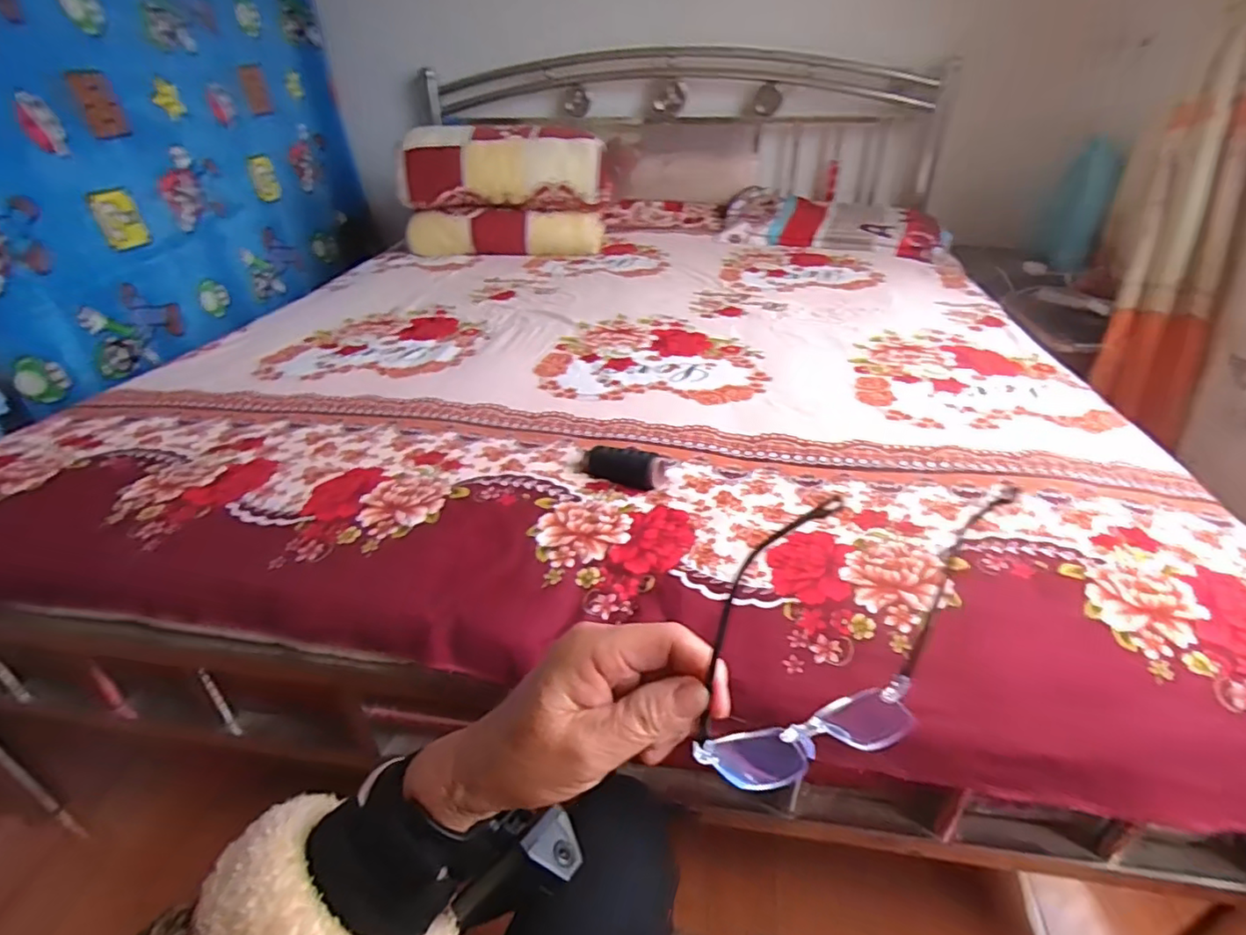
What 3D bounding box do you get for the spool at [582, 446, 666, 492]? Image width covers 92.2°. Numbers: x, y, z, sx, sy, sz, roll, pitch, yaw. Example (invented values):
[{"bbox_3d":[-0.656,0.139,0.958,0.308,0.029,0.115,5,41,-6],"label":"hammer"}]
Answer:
[{"bbox_3d":[-0.002,-0.005,0.803,0.119,0.042,0.043,17,37,27],"label":"spool"}]

